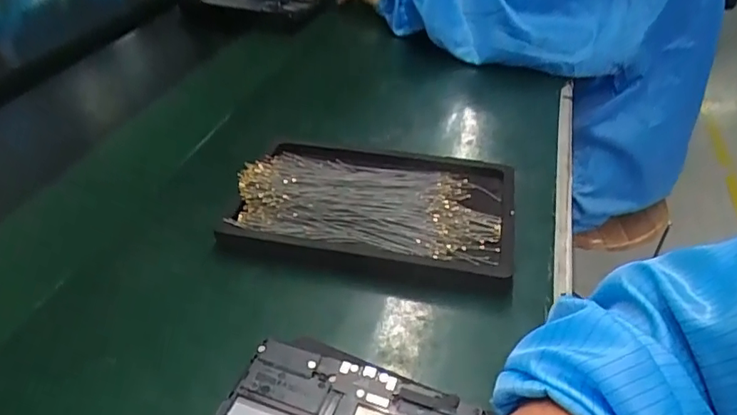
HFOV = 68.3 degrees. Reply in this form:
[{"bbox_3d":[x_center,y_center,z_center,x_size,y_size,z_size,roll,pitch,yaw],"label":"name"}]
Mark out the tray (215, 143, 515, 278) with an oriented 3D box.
[{"bbox_3d":[0.004,-0.002,0.499,0.246,0.032,0.158,7,40,8],"label":"tray"}]

